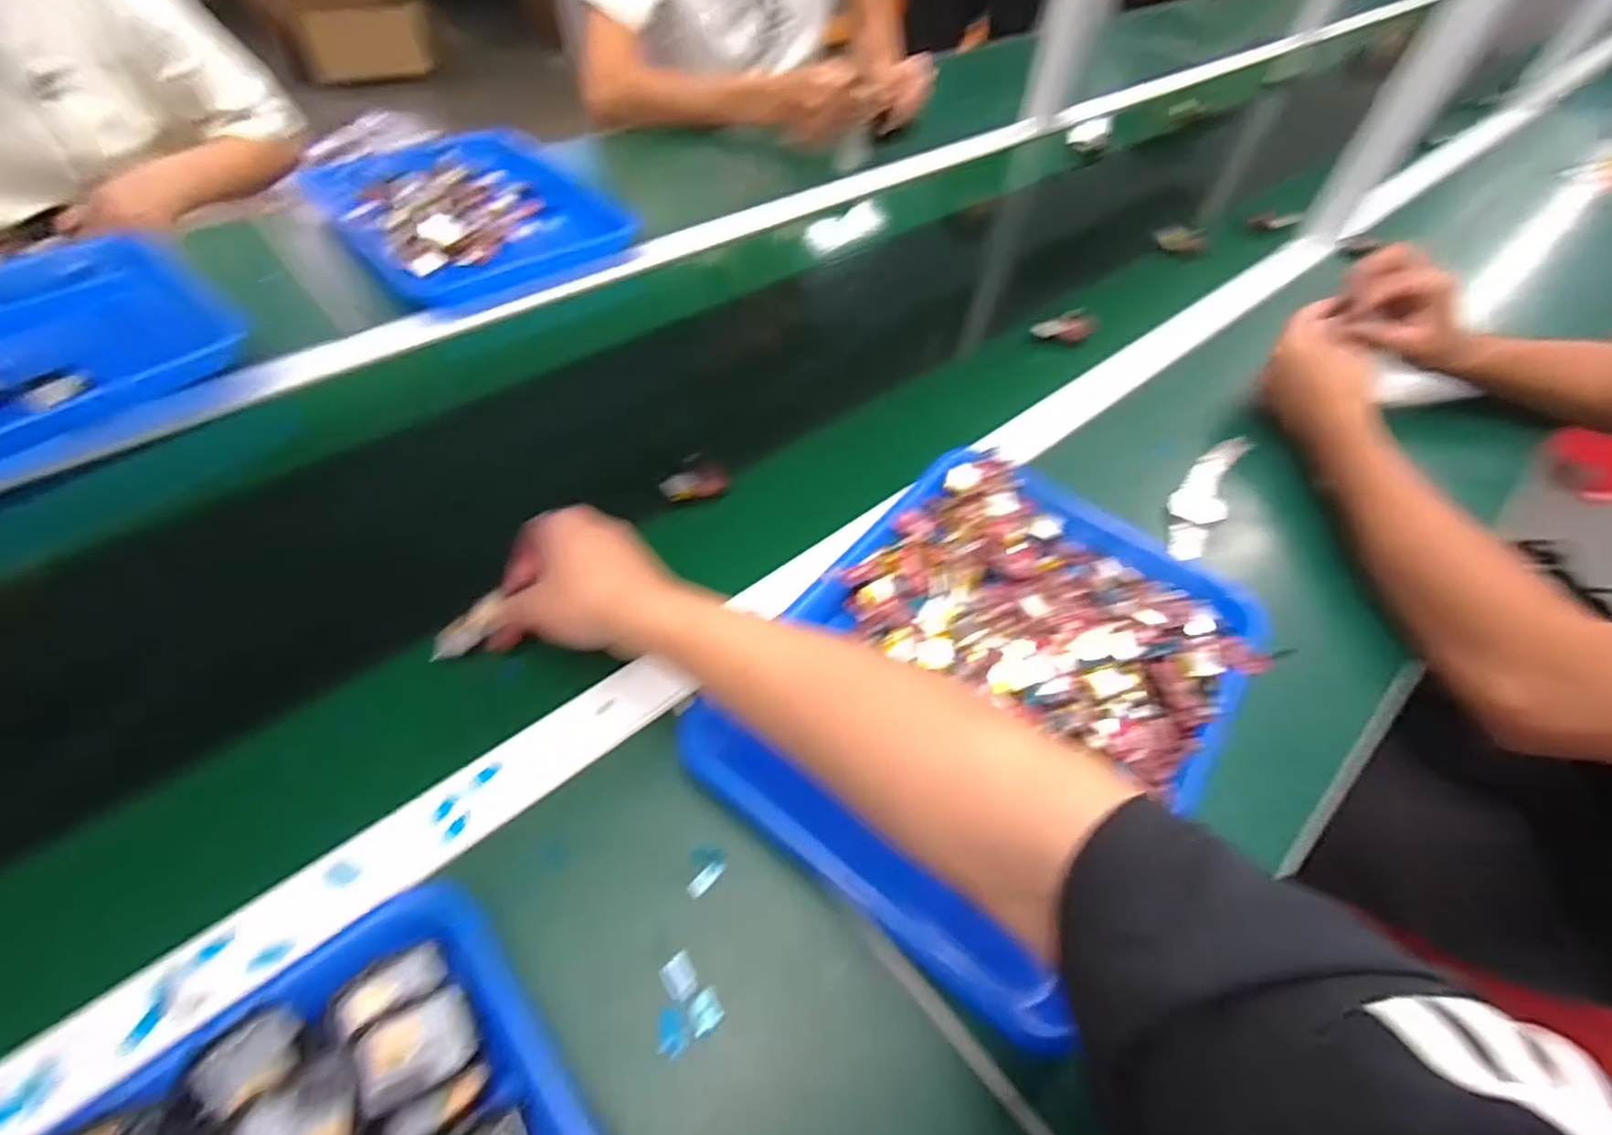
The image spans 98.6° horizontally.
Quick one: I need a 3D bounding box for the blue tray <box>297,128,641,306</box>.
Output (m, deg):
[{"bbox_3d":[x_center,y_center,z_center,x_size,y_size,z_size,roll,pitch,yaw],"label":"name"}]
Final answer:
[{"bbox_3d":[-0.353,-0.389,0.768,0.273,0.045,0.257,-33,62,-26],"label":"blue tray"}]

